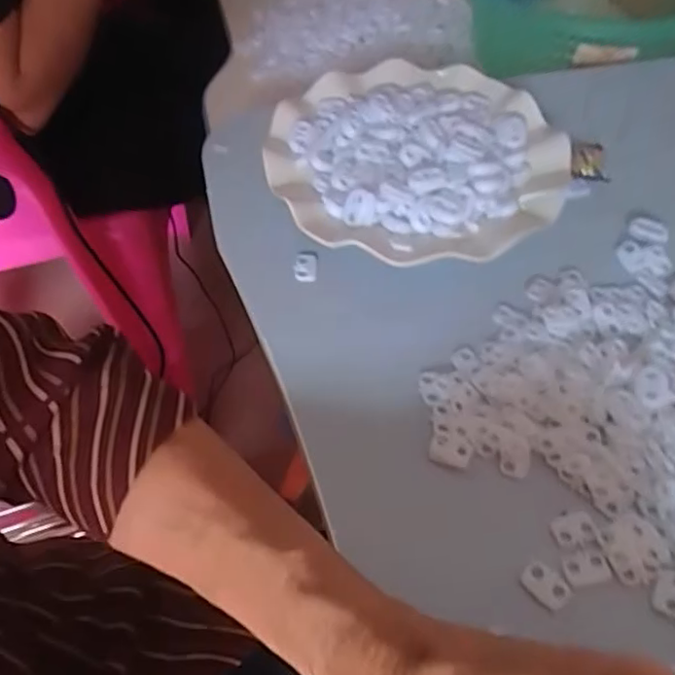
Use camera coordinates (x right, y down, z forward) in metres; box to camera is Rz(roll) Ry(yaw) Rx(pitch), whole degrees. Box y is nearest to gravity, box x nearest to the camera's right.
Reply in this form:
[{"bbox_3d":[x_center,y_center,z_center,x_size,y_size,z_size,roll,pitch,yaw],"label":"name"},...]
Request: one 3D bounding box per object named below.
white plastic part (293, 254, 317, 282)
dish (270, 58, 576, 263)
[{"bbox_3d":[-0.018,-0.039,0.351,0.013,0.005,0.021,1,52,2],"label":"white plastic part"},{"bbox_3d":[0.049,-0.109,0.381,0.171,0.031,0.166,-1,52,1],"label":"dish"}]

